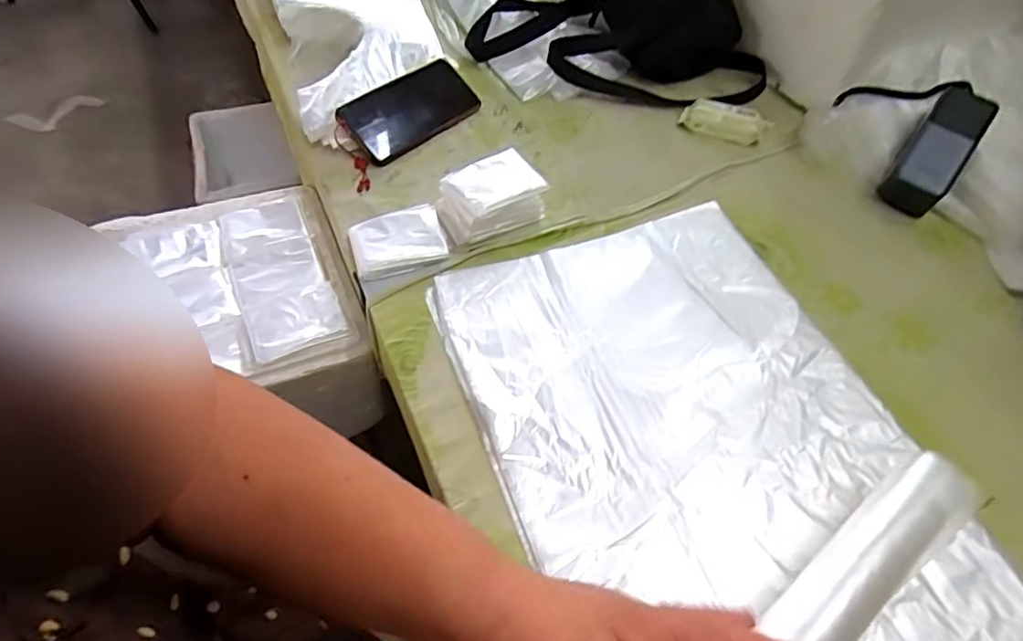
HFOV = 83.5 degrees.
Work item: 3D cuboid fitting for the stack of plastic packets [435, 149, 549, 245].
[{"bbox_3d":[-0.020,-0.122,0.568,0.097,0.050,0.068,-18,55,-16],"label":"stack of plastic packets"}]

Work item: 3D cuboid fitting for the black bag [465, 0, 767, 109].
[{"bbox_3d":[0.136,-0.389,0.731,0.388,0.135,0.200,6,52,2],"label":"black bag"}]

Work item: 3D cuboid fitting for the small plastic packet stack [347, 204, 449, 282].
[{"bbox_3d":[-0.110,-0.076,0.552,0.085,0.021,0.066,-13,54,-13],"label":"small plastic packet stack"}]

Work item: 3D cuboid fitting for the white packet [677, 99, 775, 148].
[{"bbox_3d":[0.253,-0.235,0.682,0.098,0.018,0.048,21,54,13],"label":"white packet"}]

